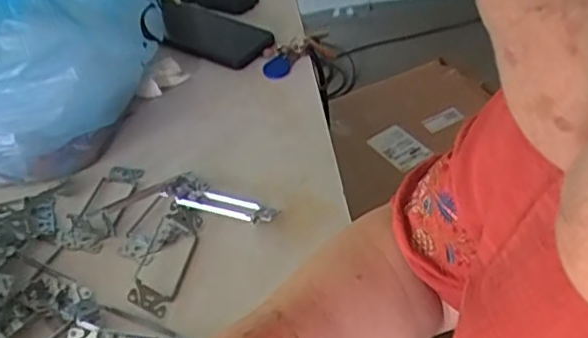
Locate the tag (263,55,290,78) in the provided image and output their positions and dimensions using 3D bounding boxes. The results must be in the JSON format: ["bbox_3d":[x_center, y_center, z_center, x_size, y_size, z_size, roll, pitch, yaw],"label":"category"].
[{"bbox_3d":[-0.020,-0.119,0.746,0.031,0.004,0.028,-22,69,-4],"label":"tag"}]

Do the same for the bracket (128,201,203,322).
[{"bbox_3d":[-0.110,0.075,0.542,0.035,0.033,0.104,5,43,11],"label":"bracket"}]

